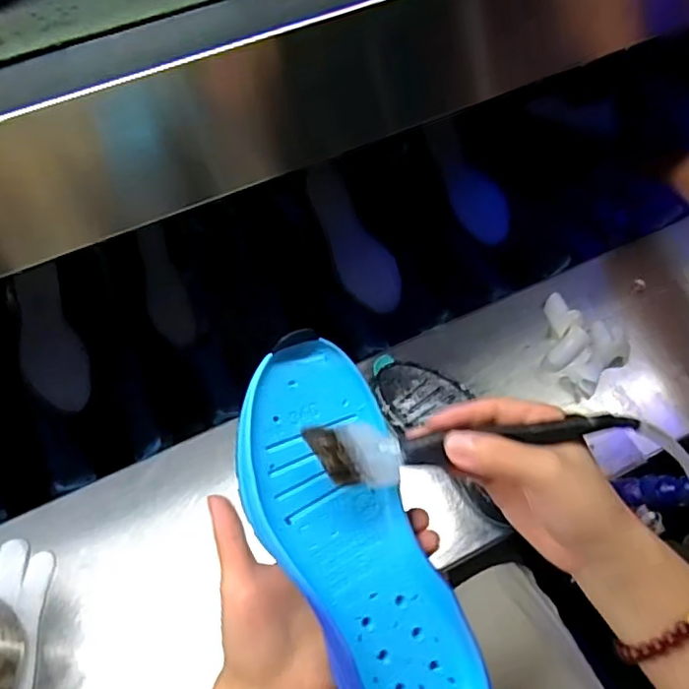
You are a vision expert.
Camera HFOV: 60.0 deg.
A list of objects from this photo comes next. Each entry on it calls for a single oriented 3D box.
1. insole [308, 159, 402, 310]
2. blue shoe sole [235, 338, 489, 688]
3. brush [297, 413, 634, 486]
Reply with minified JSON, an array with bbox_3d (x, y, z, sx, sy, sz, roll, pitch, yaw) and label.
[{"bbox_3d":[0.011,-0.137,0.781,0.067,0.027,0.203,-29,95,-16],"label":"insole"},{"bbox_3d":[0.007,0.110,0.329,0.086,0.026,0.223,-23,82,-14],"label":"blue shoe sole"},{"bbox_3d":[0.068,0.053,0.321,0.173,0.018,0.030,-7,60,0],"label":"brush"}]

